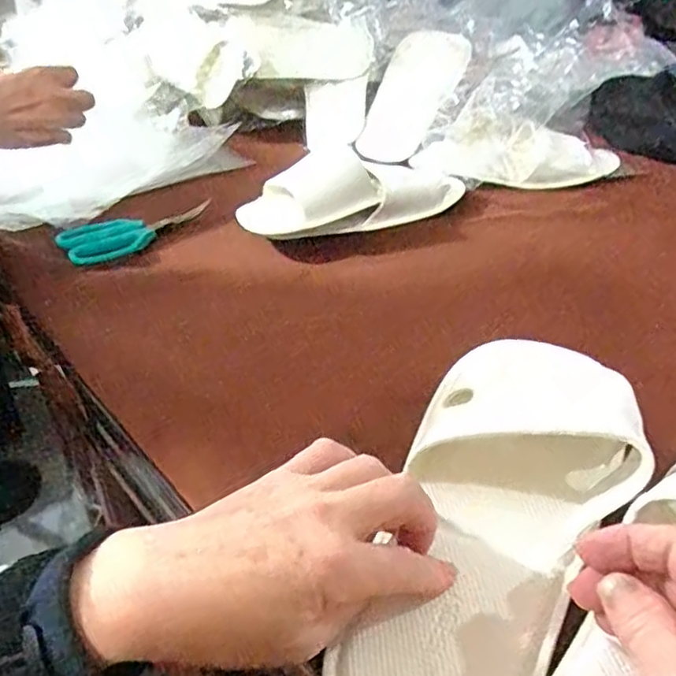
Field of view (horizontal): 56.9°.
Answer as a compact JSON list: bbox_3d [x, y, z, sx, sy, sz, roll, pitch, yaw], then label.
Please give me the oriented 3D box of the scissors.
[{"bbox_3d":[-0.201,-0.109,0.625,0.144,0.013,0.071,-22,40,-27],"label":"scissors"}]

